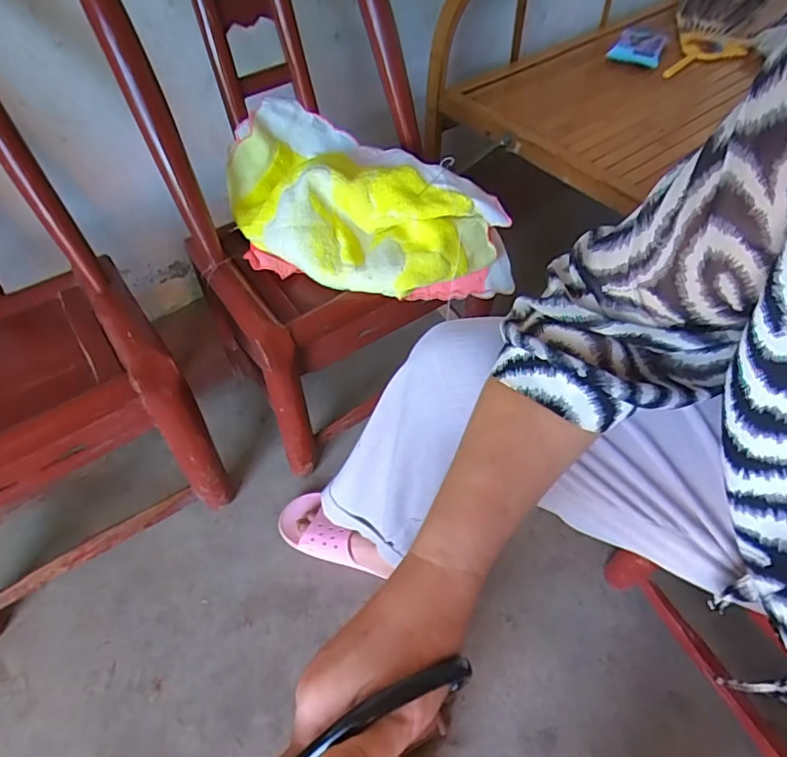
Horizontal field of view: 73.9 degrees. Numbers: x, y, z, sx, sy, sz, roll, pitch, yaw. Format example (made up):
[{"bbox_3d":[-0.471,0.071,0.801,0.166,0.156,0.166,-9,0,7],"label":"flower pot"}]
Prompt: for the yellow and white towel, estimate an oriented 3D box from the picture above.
[{"bbox_3d":[-0.043,-0.209,0.679,0.354,0.174,0.211,27,57,18],"label":"yellow and white towel"}]

